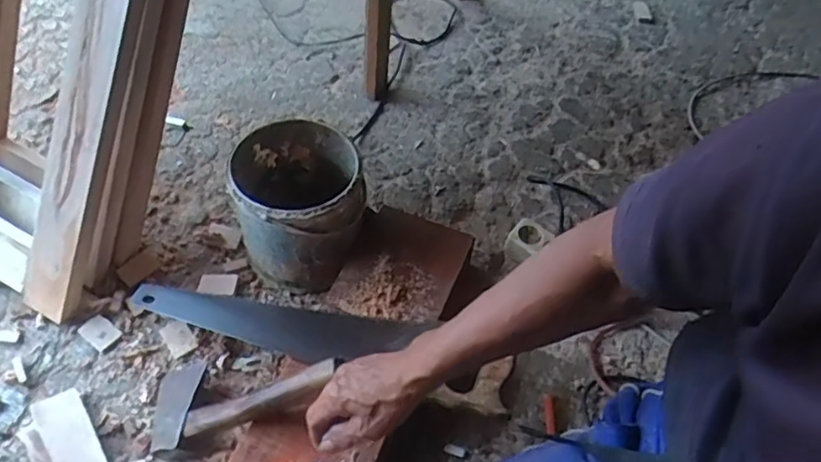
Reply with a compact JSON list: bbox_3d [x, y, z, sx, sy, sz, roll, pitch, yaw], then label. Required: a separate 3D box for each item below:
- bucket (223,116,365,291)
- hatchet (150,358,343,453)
[{"bbox_3d":[-0.159,-0.035,0.905,0.177,0.180,0.184,1,51,-2],"label":"bucket"},{"bbox_3d":[-0.206,0.197,0.742,0.281,0.026,0.109,-16,46,27],"label":"hatchet"}]

